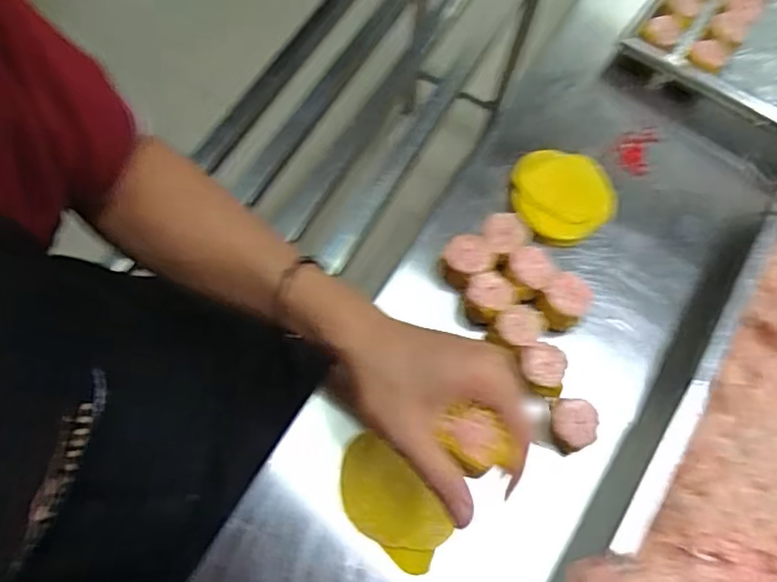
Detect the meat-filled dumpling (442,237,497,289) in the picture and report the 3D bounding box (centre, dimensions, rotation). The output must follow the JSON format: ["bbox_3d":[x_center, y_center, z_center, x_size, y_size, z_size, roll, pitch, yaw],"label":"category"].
[{"bbox_3d":[0.064,-0.026,0.500,0.040,0.027,0.036,-35,74,-15],"label":"meat-filled dumpling"}]

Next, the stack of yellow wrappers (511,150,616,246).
[{"bbox_3d":[0.150,-0.086,0.538,0.085,0.025,0.090,-27,72,-13],"label":"stack of yellow wrappers"}]

